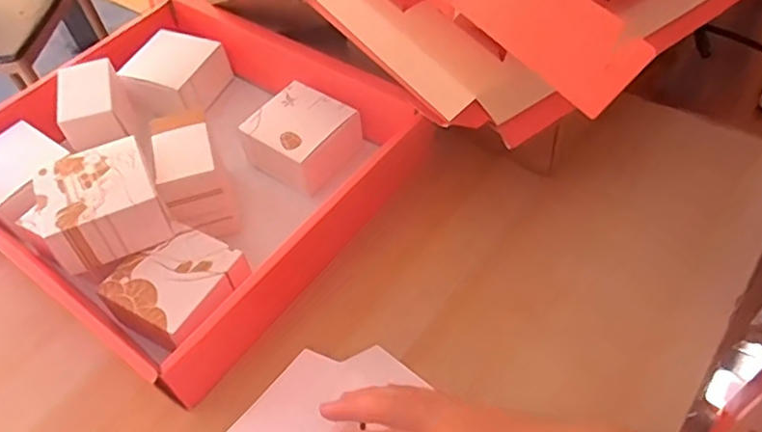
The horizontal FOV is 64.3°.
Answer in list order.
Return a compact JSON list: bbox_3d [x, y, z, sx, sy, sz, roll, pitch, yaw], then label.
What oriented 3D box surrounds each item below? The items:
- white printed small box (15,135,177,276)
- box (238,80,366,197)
[{"bbox_3d":[-0.233,-0.012,0.503,0.097,0.049,0.090,-24,54,-13],"label":"white printed small box"},{"bbox_3d":[-0.072,-0.079,0.593,0.098,0.042,0.088,28,59,24],"label":"box"}]

